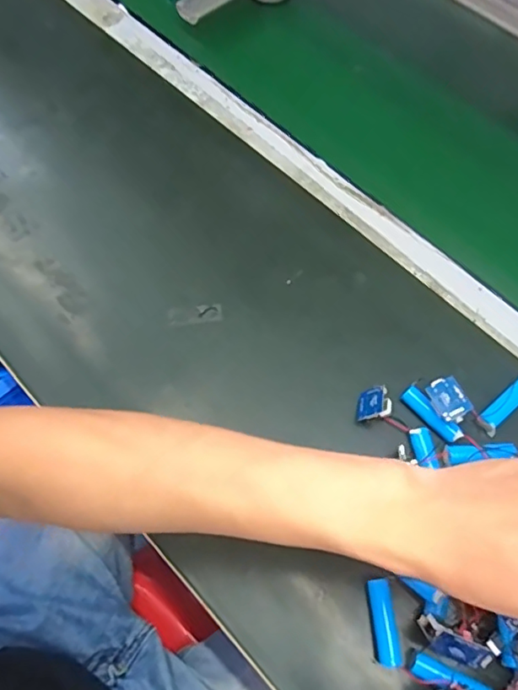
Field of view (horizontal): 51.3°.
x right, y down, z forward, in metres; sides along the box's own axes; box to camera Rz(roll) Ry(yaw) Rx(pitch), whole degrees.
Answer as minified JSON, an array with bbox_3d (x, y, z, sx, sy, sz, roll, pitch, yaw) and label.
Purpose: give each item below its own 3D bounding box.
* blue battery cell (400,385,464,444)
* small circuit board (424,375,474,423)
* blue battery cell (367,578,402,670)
[{"bbox_3d":[0.129,0.053,0.407,0.013,0.012,0.051,-35,71,-15],"label":"blue battery cell"},{"bbox_3d":[0.140,0.040,0.397,0.024,0.004,0.033,-38,65,21],"label":"small circuit board"},{"bbox_3d":[0.081,0.181,0.353,0.016,0.011,0.051,-3,66,-3],"label":"blue battery cell"}]

